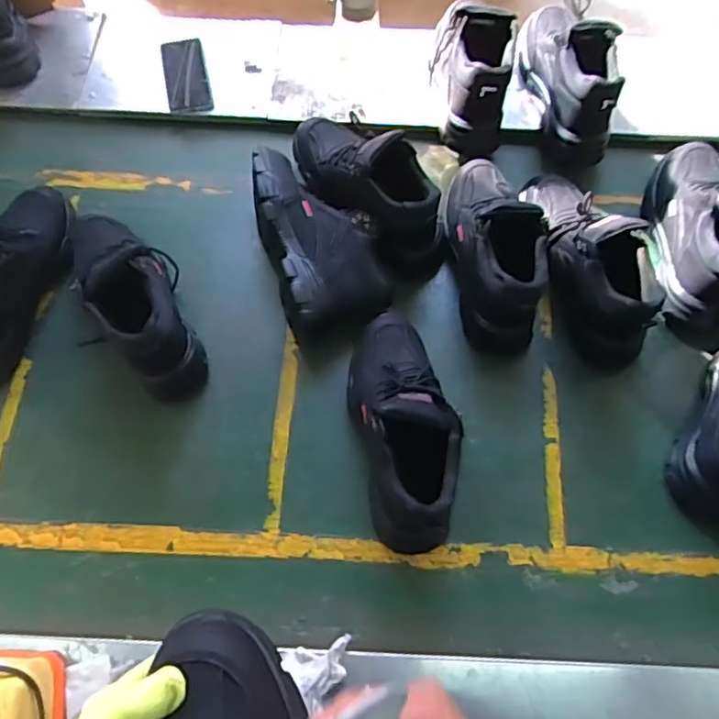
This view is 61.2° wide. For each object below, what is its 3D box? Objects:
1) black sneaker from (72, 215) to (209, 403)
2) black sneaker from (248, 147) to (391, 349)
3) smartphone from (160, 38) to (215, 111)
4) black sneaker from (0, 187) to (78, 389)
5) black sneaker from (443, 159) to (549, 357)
[{"bbox_3d":[-0.310,-0.093,0.832,0.125,0.151,0.292,-28,70,-13],"label":"black sneaker"},{"bbox_3d":[-0.061,-0.180,0.893,0.149,0.117,0.286,-16,67,-8],"label":"black sneaker"},{"bbox_3d":[-0.303,-0.500,1.067,0.073,0.011,0.175,-9,65,-12],"label":"smartphone"},{"bbox_3d":[-0.486,-0.123,0.849,0.114,0.143,0.313,8,66,2],"label":"black sneaker"},{"bbox_3d":[0.189,-0.178,0.888,0.098,0.152,0.307,-9,67,-5],"label":"black sneaker"}]

